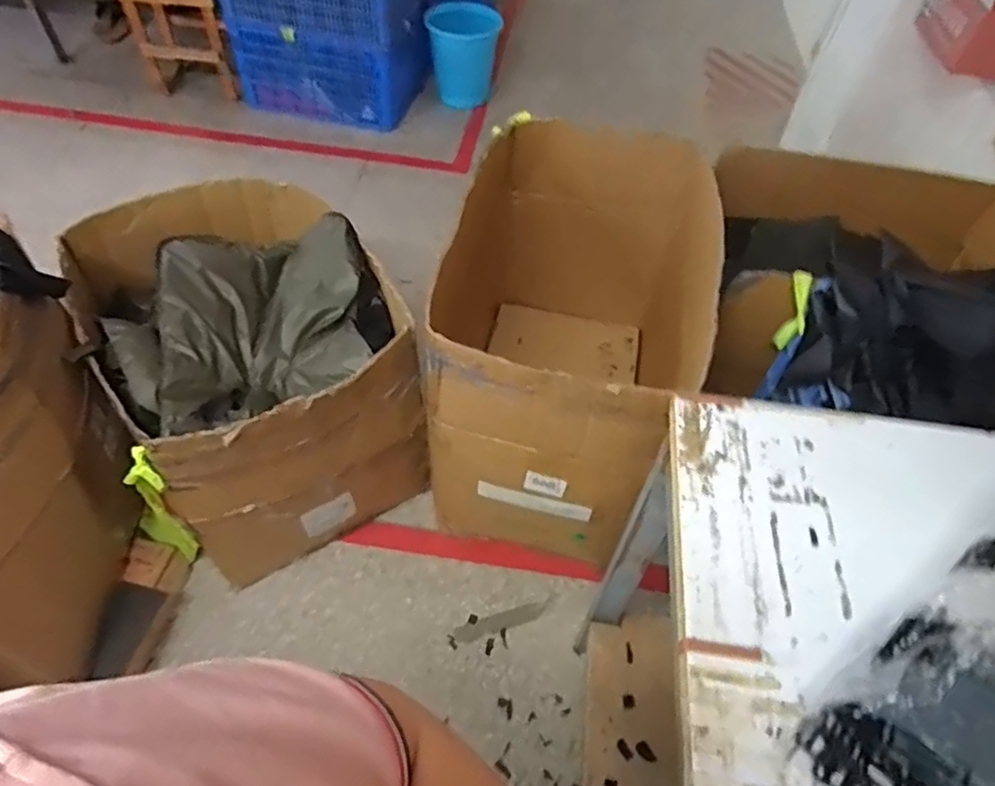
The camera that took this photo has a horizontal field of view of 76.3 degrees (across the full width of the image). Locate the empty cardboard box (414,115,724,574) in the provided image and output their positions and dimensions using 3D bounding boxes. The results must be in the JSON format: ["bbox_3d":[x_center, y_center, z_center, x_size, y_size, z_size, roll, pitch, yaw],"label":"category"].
[{"bbox_3d":[0.124,-0.095,1.345,0.513,0.590,0.714,15,54,8],"label":"empty cardboard box"}]

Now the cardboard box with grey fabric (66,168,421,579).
[{"bbox_3d":[-0.477,-0.036,1.272,0.495,0.500,0.589,-24,58,-20],"label":"cardboard box with grey fabric"}]

